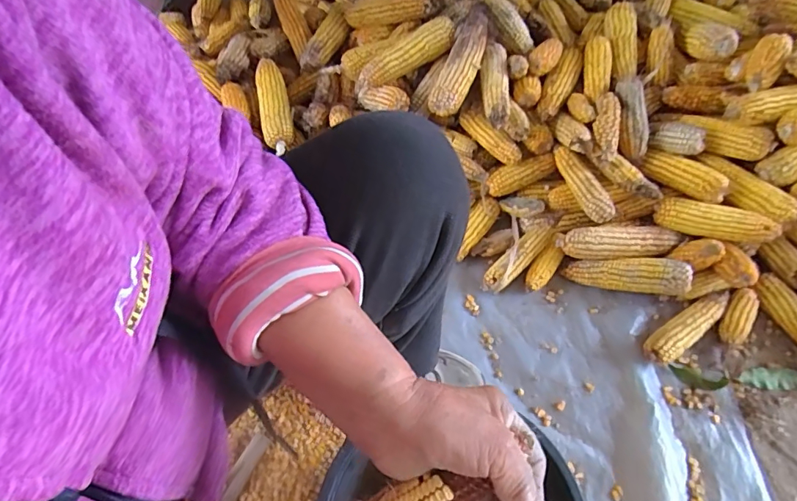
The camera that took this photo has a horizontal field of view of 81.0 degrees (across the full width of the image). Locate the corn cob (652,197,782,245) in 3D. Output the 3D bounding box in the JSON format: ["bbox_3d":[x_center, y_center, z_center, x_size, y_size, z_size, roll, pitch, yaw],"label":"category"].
[{"bbox_3d":[0.418,-0.037,0.620,0.138,0.039,0.041,17,60,32],"label":"corn cob"}]

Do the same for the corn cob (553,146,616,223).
[{"bbox_3d":[0.262,-0.097,0.668,0.032,0.036,0.128,-20,59,-7],"label":"corn cob"}]

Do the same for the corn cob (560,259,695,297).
[{"bbox_3d":[0.315,0.033,0.654,0.163,0.036,0.040,2,55,35],"label":"corn cob"}]

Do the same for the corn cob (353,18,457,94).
[{"bbox_3d":[0.007,-0.284,0.683,0.164,0.046,0.042,-29,59,9],"label":"corn cob"}]

